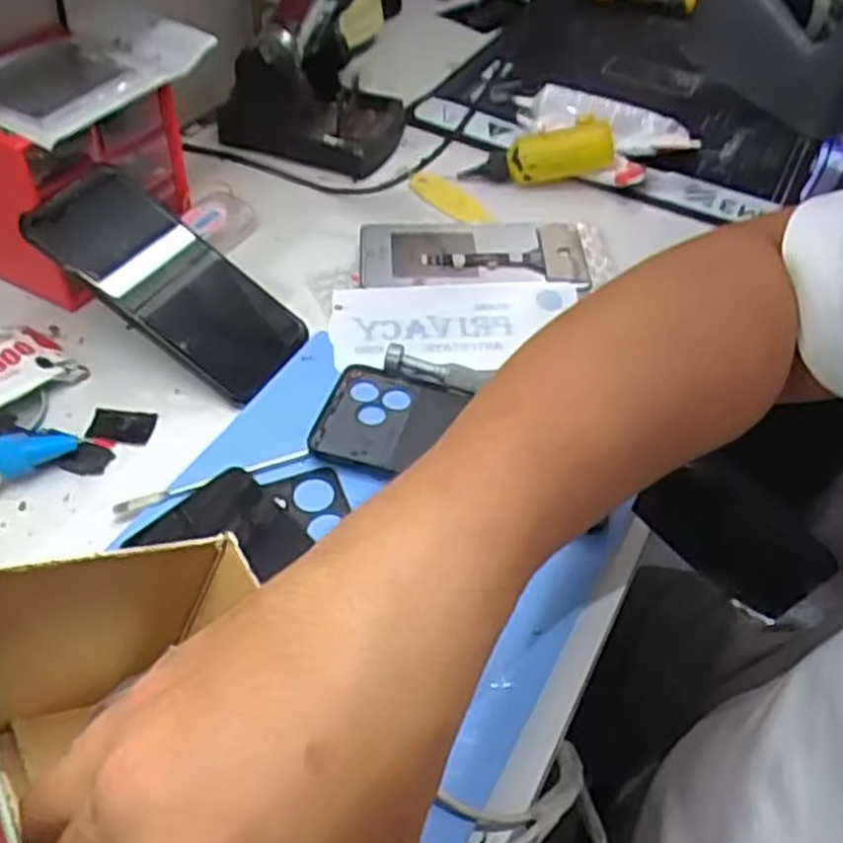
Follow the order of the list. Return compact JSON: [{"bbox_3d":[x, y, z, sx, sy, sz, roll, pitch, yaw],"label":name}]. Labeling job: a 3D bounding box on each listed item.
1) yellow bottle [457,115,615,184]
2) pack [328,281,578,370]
[{"bbox_3d":[0.102,-0.221,0.654,0.128,0.046,0.035,-11,52,-12],"label":"yellow bottle"},{"bbox_3d":[0.023,-0.064,0.517,0.162,0.010,0.076,0,52,-4],"label":"pack"}]

